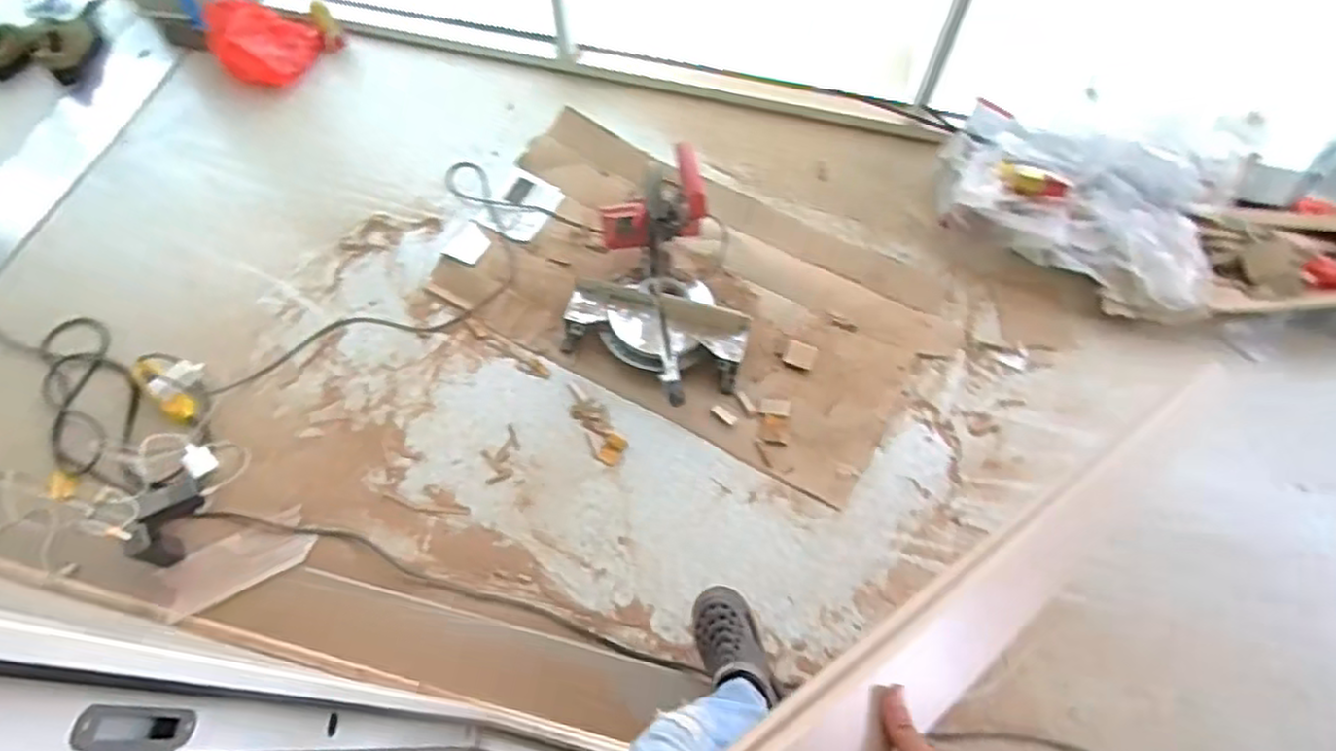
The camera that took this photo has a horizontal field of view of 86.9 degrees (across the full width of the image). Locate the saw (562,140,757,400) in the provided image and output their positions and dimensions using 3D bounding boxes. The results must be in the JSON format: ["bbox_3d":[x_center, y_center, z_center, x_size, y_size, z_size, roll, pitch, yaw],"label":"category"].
[{"bbox_3d":[-0.022,-0.211,1.521,0.430,0.403,0.363,13,62,5],"label":"saw"}]

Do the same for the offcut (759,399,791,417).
[{"bbox_3d":[0.241,0.071,1.585,0.067,0.006,0.035,7,76,9],"label":"offcut"}]

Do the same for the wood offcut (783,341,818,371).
[{"bbox_3d":[0.316,-0.049,1.683,0.075,0.021,0.061,24,64,11],"label":"wood offcut"}]

